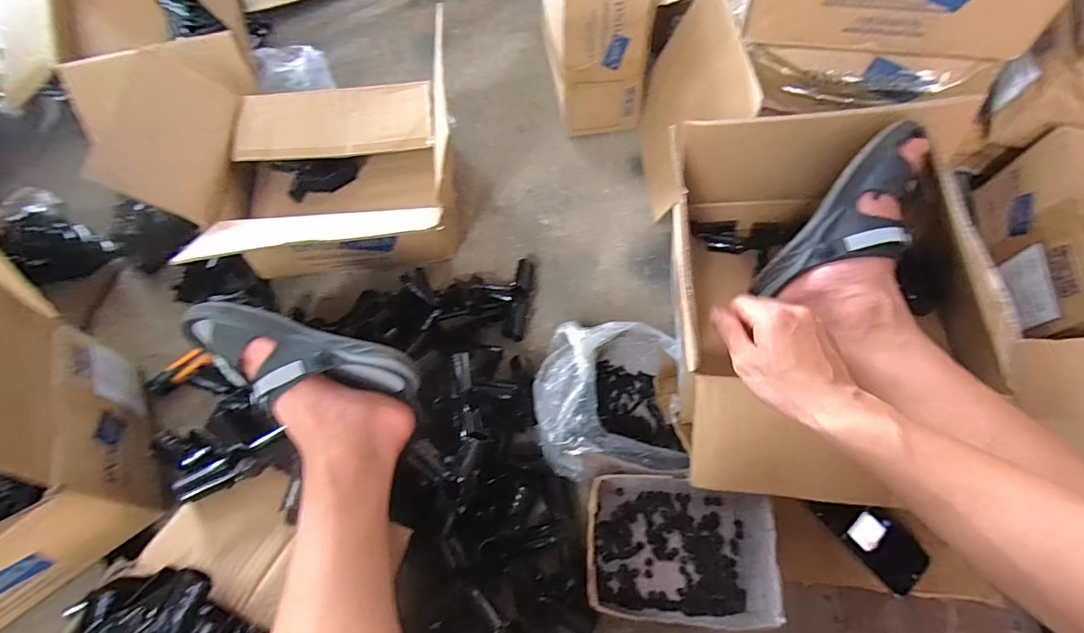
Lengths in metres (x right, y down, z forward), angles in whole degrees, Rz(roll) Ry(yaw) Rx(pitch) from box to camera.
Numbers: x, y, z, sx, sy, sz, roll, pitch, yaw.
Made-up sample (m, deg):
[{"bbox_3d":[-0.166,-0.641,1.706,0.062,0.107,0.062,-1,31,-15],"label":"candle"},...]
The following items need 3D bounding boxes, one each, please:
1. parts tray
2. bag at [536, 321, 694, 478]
[{"bbox_3d":[0.162,0.280,0.588,0.208,0.086,0.170,7,65,5],"label":"parts tray"},{"bbox_3d":[0.086,0.109,0.646,0.183,0.124,0.199,-1,64,1],"label":"bag"}]

